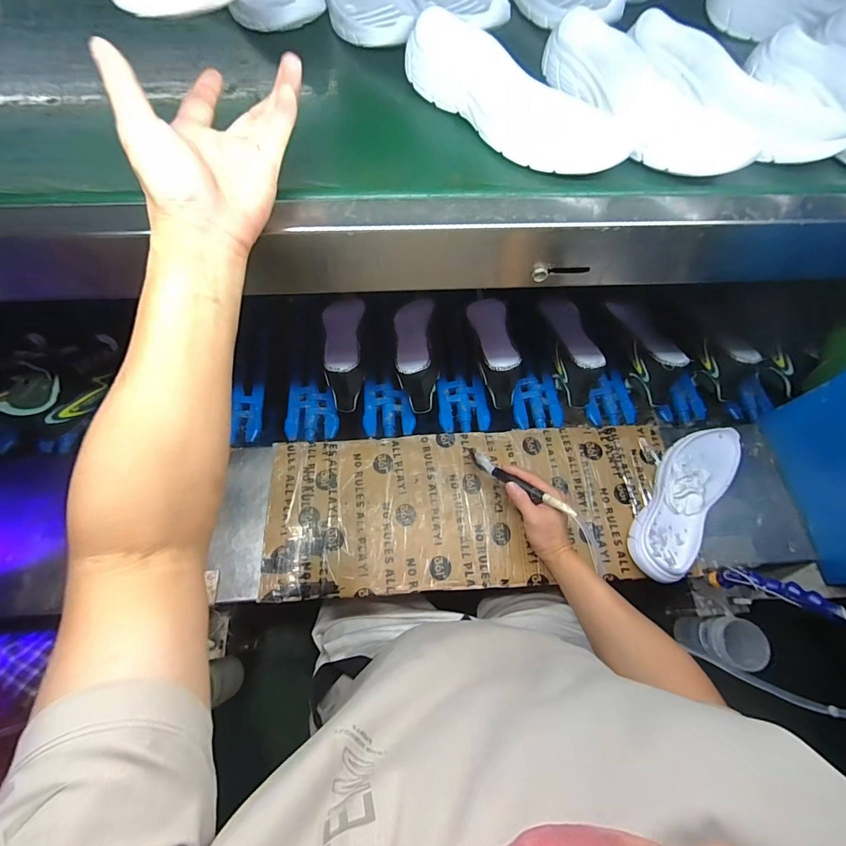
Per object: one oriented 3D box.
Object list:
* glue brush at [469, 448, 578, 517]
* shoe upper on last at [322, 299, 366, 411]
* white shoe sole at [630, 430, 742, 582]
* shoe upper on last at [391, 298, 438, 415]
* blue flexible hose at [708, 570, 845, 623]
[{"bbox_3d":[0.139,0.086,0.579,0.177,0.019,0.017,29,63,34],"label":"glue brush"},{"bbox_3d":[-0.141,-0.148,0.732,0.075,0.084,0.234,-8,63,-6],"label":"shoe upper on last"},{"bbox_3d":[0.428,0.117,0.638,0.107,0.052,0.306,39,71,13],"label":"white shoe sole"},{"bbox_3d":[-0.012,-0.135,0.731,0.078,0.084,0.225,-2,62,-4],"label":"shoe upper on last"},{"bbox_3d":[0.477,0.230,0.546,0.023,0.158,0.033,-35,98,-19],"label":"blue flexible hose"}]

